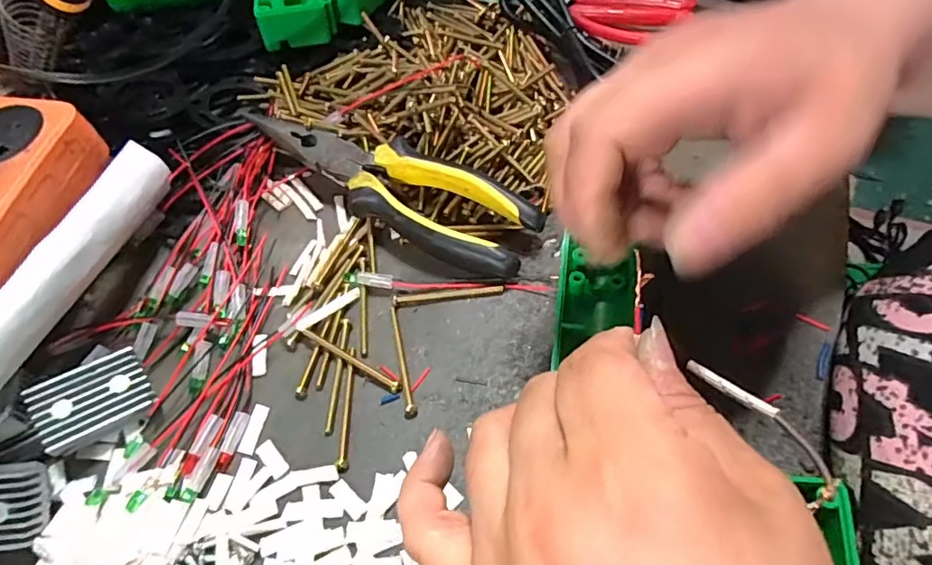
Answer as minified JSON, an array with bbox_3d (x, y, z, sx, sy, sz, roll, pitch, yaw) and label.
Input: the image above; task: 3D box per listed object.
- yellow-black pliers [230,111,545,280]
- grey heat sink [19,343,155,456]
[{"bbox_3d":[-0.048,-0.057,0.293,0.182,0.023,0.046,28,64,20],"label":"yellow-black pliers"},{"bbox_3d":[-0.169,0.053,0.243,0.045,0.008,0.033,-33,81,-29],"label":"grey heat sink"}]

